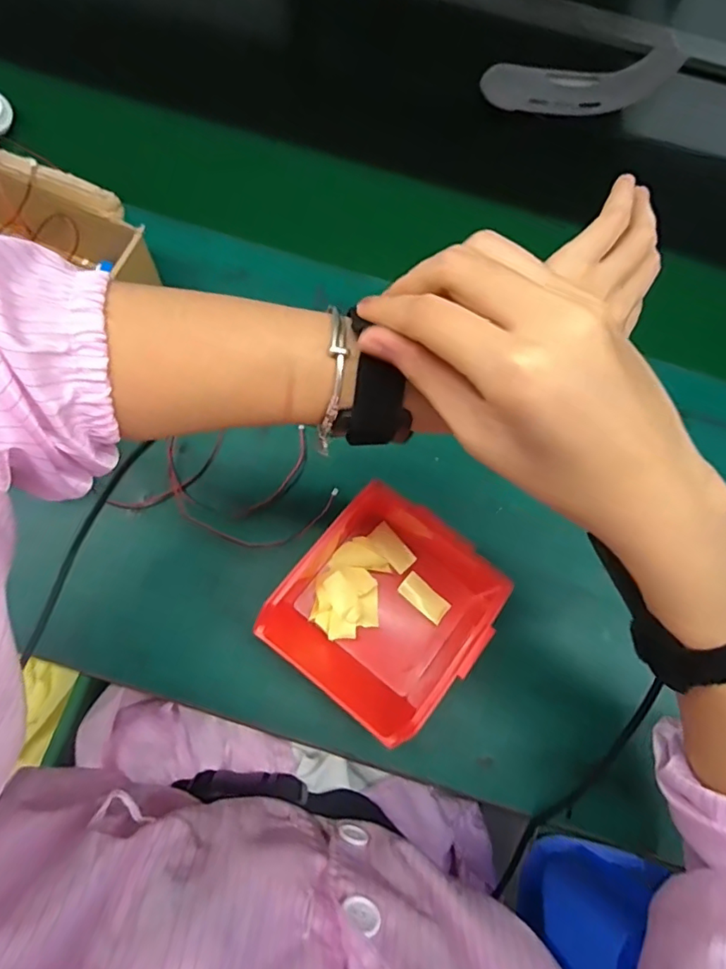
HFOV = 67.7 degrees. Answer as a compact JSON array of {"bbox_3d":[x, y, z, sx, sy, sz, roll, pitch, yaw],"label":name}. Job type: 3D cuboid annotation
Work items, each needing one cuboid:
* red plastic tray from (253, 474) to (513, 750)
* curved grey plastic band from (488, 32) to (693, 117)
[{"bbox_3d":[0.014,0.090,0.385,0.123,0.071,0.134,39,76,9],"label":"red plastic tray"},{"bbox_3d":[0.228,-0.427,0.568,0.189,0.044,0.048,-5,74,-4],"label":"curved grey plastic band"}]

